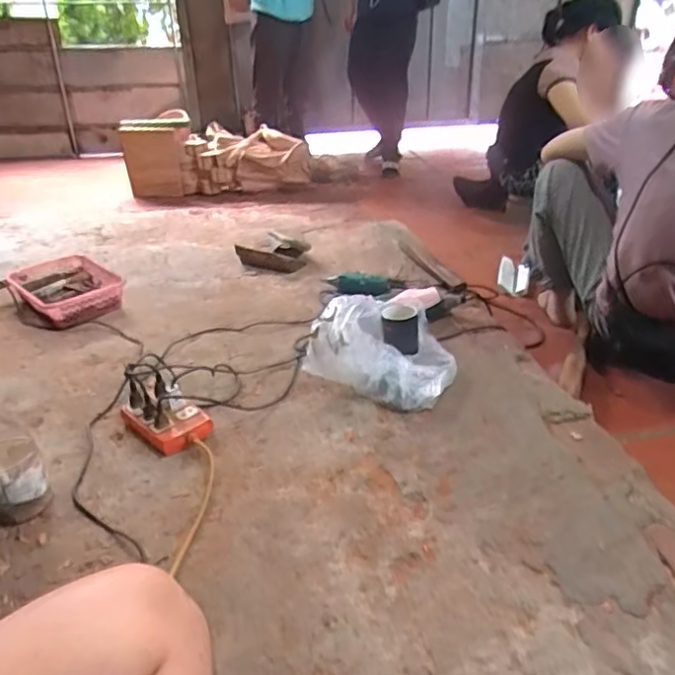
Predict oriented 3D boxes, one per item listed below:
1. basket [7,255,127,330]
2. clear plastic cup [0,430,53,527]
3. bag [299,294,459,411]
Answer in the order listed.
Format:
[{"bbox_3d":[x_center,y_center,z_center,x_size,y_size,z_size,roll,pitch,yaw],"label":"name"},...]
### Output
[{"bbox_3d":[-0.764,-0.139,1.659,0.299,0.074,0.229,23,38,35],"label":"basket"},{"bbox_3d":[-0.516,0.222,0.926,0.092,0.112,0.107,-22,36,-31],"label":"clear plastic cup"},{"bbox_3d":[0.119,0.011,1.255,0.284,0.153,0.272,16,34,27],"label":"bag"}]

